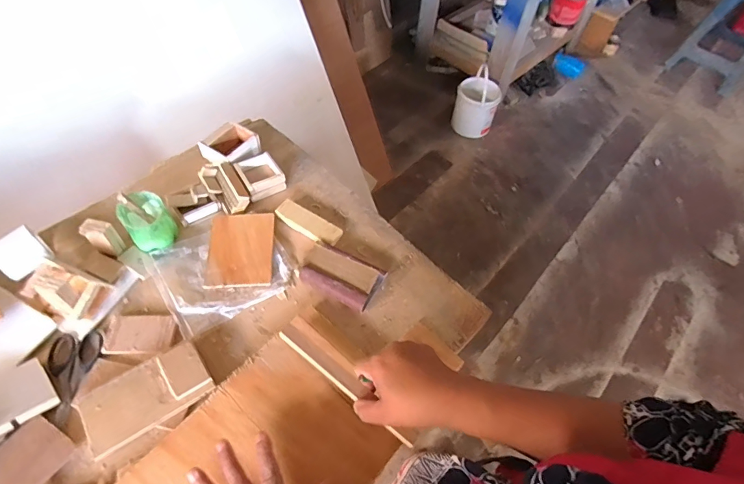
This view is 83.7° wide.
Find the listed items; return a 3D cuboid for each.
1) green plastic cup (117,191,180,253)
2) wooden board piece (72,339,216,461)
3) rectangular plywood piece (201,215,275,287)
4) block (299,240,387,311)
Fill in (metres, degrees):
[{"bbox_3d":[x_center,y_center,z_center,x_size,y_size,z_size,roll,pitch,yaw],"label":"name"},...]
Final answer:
[{"bbox_3d":[-0.296,-0.028,0.551,0.056,0.061,0.057,2,56,-2],"label":"green plastic cup"},{"bbox_3d":[-0.244,0.165,0.451,0.124,0.010,0.069,-30,68,-18],"label":"wooden board piece"},{"bbox_3d":[-0.181,0.010,0.574,0.085,0.004,0.111,-1,62,-8],"label":"rectangular plywood piece"},{"bbox_3d":[-0.042,0.045,0.563,0.102,0.024,0.067,25,59,13],"label":"block"}]

